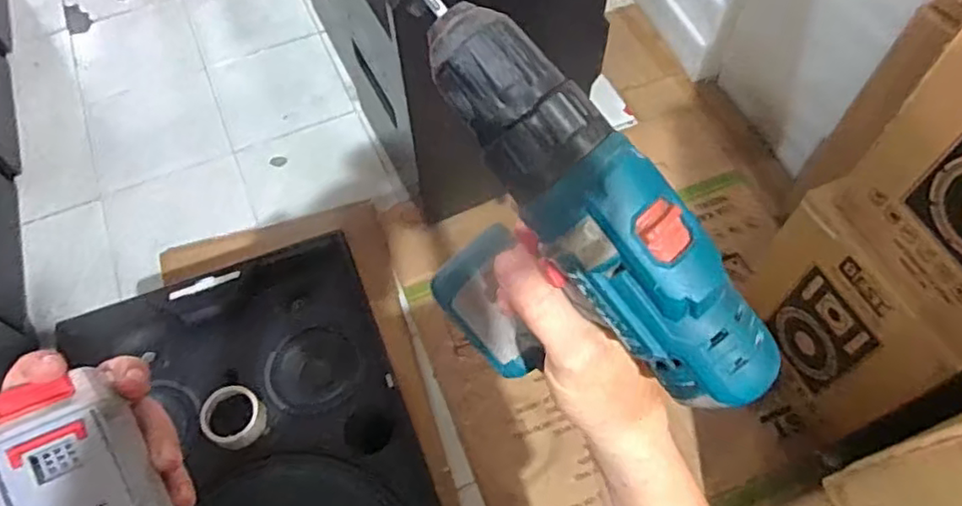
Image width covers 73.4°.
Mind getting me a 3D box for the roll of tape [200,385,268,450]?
[{"bbox_3d":[-0.394,0.266,1.034,0.094,0.057,0.090,0,60,1],"label":"roll of tape"}]

